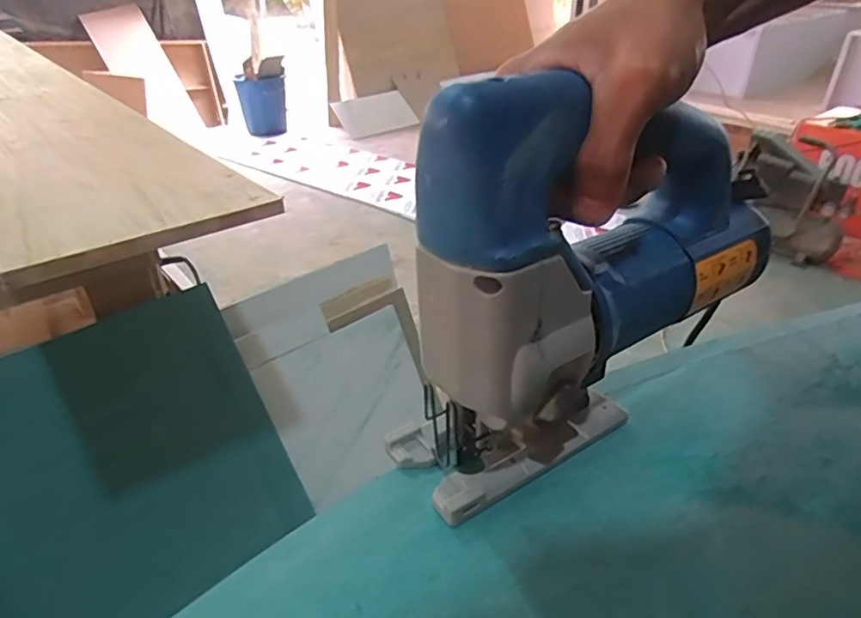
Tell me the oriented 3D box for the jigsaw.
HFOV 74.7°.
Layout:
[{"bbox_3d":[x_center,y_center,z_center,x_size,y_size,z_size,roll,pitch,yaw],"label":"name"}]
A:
[{"bbox_3d":[0.092,-0.026,0.304,0.234,0.195,0.062,-22,38,-28],"label":"jigsaw"}]

